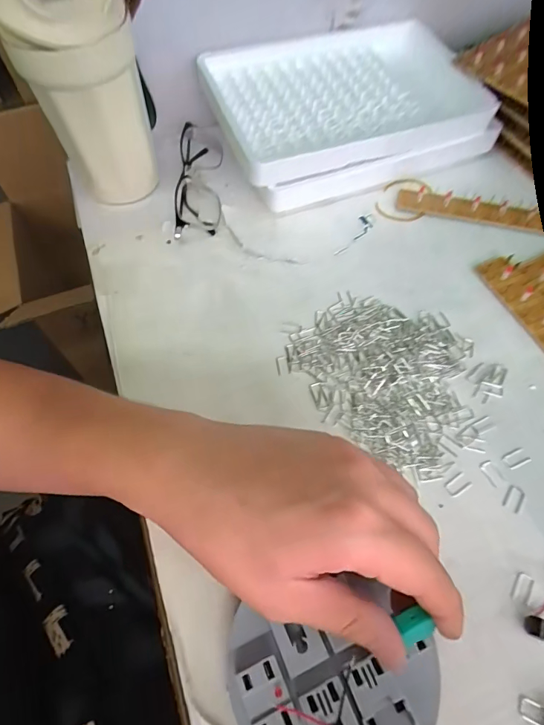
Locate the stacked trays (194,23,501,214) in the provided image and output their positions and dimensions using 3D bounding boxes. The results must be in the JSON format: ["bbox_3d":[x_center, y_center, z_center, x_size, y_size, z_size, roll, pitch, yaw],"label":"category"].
[{"bbox_3d":[0.065,-0.244,0.413,0.238,0.067,0.165,-20,61,-9],"label":"stacked trays"}]

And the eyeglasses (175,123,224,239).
[{"bbox_3d":[-0.069,-0.167,0.393,0.044,0.030,0.145,-2,60,1],"label":"eyeglasses"}]

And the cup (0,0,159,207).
[{"bbox_3d":[-0.140,-0.205,0.327,0.081,0.188,0.067,-20,61,-9],"label":"cup"}]

